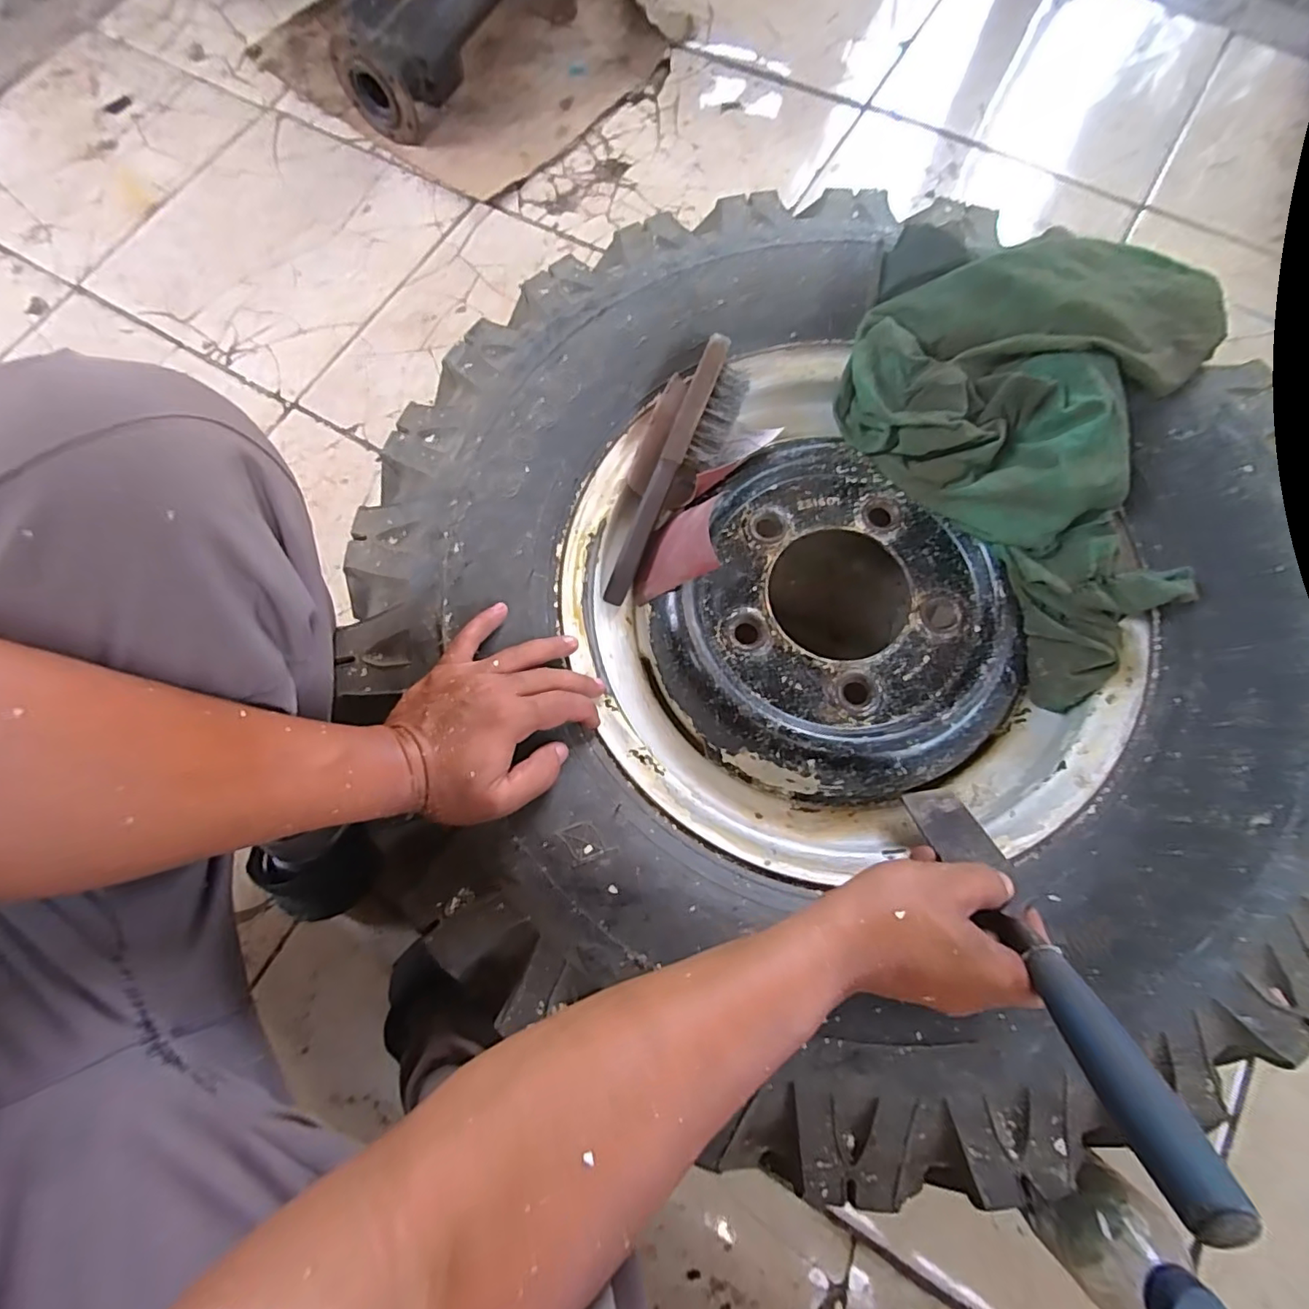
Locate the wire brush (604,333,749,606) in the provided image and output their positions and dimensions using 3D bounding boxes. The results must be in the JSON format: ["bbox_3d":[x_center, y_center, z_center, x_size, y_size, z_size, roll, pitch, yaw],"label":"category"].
[{"bbox_3d":[0.016,-0.145,0.477,0.042,0.027,0.224,30,99,10],"label":"wire brush"}]

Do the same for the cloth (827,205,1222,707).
[{"bbox_3d":[0.329,-0.185,0.454,0.268,0.089,0.357,-26,74,-6],"label":"cloth"}]

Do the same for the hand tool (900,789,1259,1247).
[{"bbox_3d":[0.197,0.149,0.311,0.036,0.250,0.019,4,109,3],"label":"hand tool"}]

